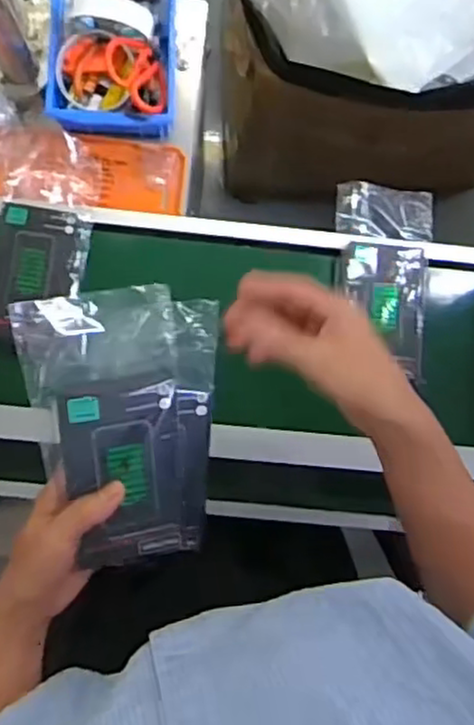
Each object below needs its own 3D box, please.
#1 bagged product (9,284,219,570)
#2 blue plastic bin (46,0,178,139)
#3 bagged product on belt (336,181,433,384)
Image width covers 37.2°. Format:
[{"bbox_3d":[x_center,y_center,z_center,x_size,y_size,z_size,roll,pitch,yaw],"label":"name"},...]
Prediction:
[{"bbox_3d":[-0.074,0.047,0.469,0.128,0.025,0.186,-4,101,-25],"label":"bagged product"},{"bbox_3d":[-0.135,-0.361,0.782,0.138,0.078,0.211,2,87,-3],"label":"blue plastic bin"},{"bbox_3d":[0.150,-0.087,0.724,0.097,0.033,0.194,4,87,-3],"label":"bagged product on belt"}]

